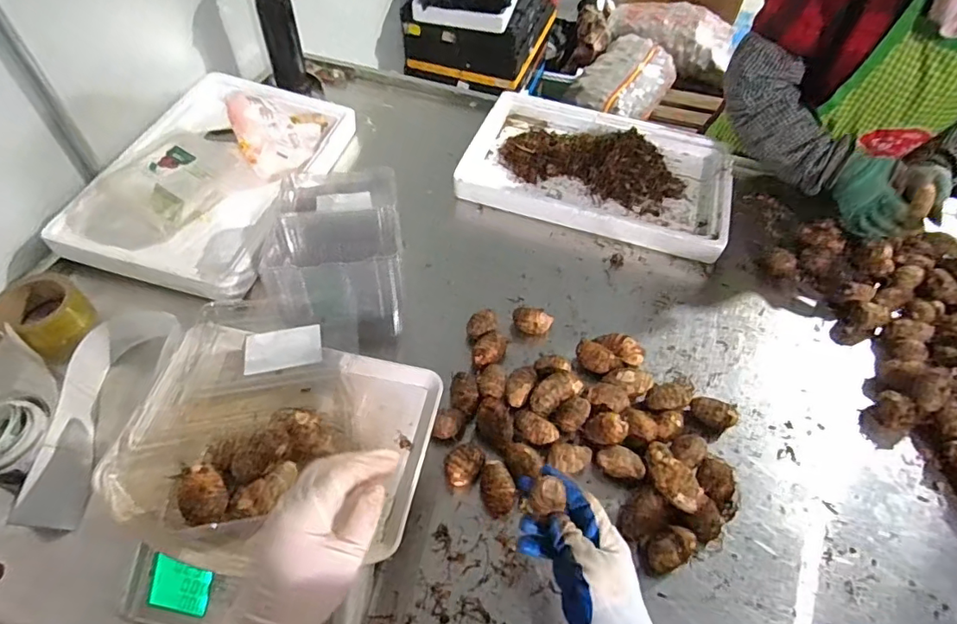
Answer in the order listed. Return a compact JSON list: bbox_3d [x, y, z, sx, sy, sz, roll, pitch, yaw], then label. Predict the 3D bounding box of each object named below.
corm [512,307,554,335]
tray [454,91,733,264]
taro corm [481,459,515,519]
[{"bbox_3d":[0.077,0.017,0.754,0.057,0.039,0.035,11,54,4],"label":"corm"},{"bbox_3d":[0.219,-0.268,0.941,0.454,0.081,0.312,17,54,8],"label":"tray"},{"bbox_3d":[0.021,0.204,0.604,0.035,0.035,0.059,-9,55,-10],"label":"taro corm"}]

